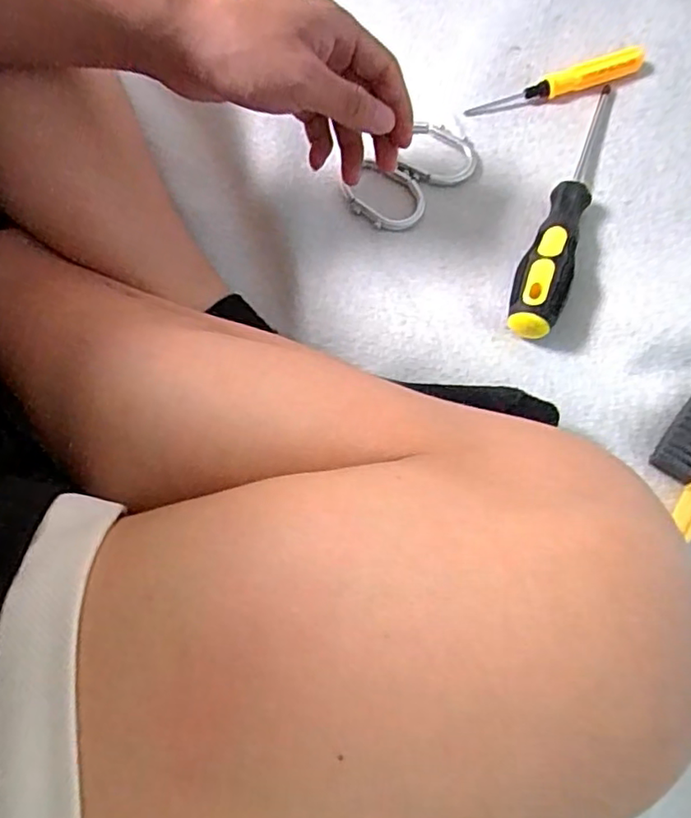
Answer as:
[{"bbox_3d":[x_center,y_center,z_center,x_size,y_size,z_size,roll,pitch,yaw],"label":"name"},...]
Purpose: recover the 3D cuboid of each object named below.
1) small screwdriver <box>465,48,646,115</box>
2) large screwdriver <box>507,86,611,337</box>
[{"bbox_3d":[0.151,-0.231,0.436,0.130,0.014,0.014,-15,74,-5],"label":"small screwdriver"},{"bbox_3d":[0.142,-0.135,0.394,0.030,0.026,0.201,19,71,8],"label":"large screwdriver"}]

